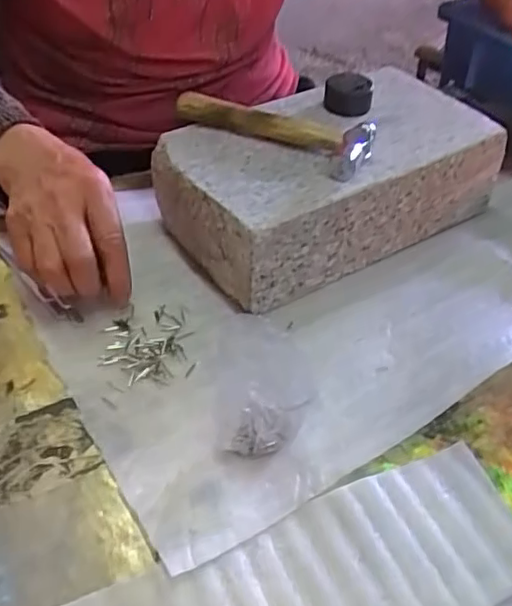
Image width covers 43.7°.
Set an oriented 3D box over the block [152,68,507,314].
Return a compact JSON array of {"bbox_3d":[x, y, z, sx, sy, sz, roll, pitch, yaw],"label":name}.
[{"bbox_3d":[0.058,-0.103,0.509,0.246,0.081,0.140,-25,50,-24],"label":"block"}]

